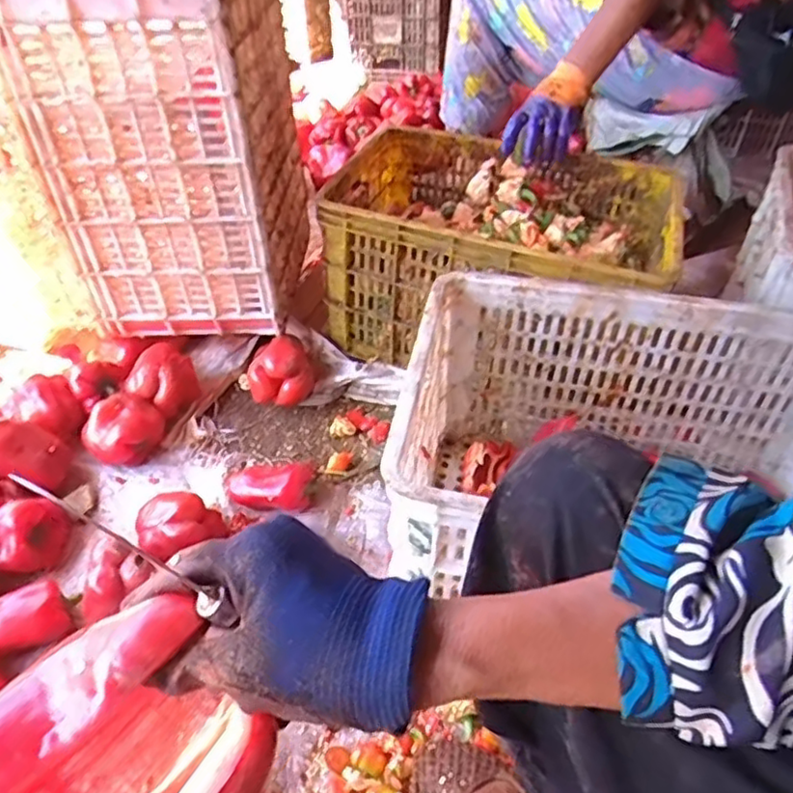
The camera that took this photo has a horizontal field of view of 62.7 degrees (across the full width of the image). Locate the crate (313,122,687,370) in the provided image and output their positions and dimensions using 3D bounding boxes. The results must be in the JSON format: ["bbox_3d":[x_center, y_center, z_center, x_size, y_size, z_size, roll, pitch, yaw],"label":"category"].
[{"bbox_3d":[0.154,-0.247,1.058,0.515,0.229,0.372,13,46,12],"label":"crate"}]

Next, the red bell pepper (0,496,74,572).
[{"bbox_3d":[-0.473,0.173,0.817,0.089,0.069,0.115,34,54,29],"label":"red bell pepper"}]

